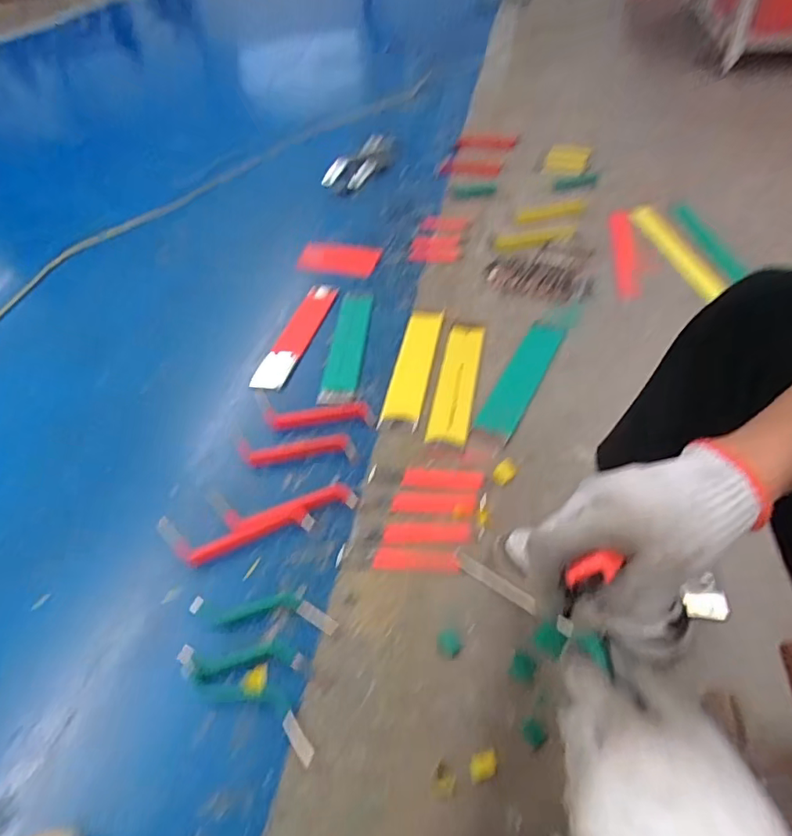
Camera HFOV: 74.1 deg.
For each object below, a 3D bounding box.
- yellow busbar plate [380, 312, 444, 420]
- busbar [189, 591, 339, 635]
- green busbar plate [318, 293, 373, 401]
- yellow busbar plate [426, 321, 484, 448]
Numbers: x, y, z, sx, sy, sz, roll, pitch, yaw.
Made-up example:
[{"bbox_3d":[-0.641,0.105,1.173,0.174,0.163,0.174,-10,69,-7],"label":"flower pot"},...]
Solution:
[{"bbox_3d":[0.043,-0.132,1.181,0.074,0.018,0.345,6,48,12],"label":"yellow busbar plate"},{"bbox_3d":[-0.200,0.295,0.803,0.222,0.023,0.059,0,47,7],"label":"busbar"},{"bbox_3d":[-0.112,-0.182,1.249,0.083,0.010,0.368,1,47,7],"label":"green busbar plate"},{"bbox_3d":[0.133,-0.081,1.140,0.082,0.017,0.336,9,52,9],"label":"yellow busbar plate"}]

